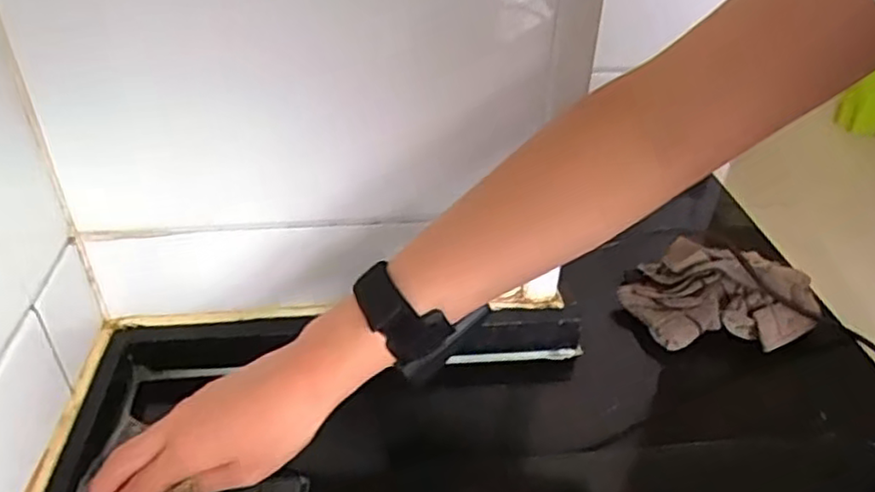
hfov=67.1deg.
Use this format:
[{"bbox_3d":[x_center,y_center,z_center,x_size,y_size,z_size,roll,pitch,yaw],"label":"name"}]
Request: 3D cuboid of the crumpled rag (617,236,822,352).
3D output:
[{"bbox_3d":[0.219,0.040,0.511,0.133,0.045,0.088,18,39,20],"label":"crumpled rag"}]

